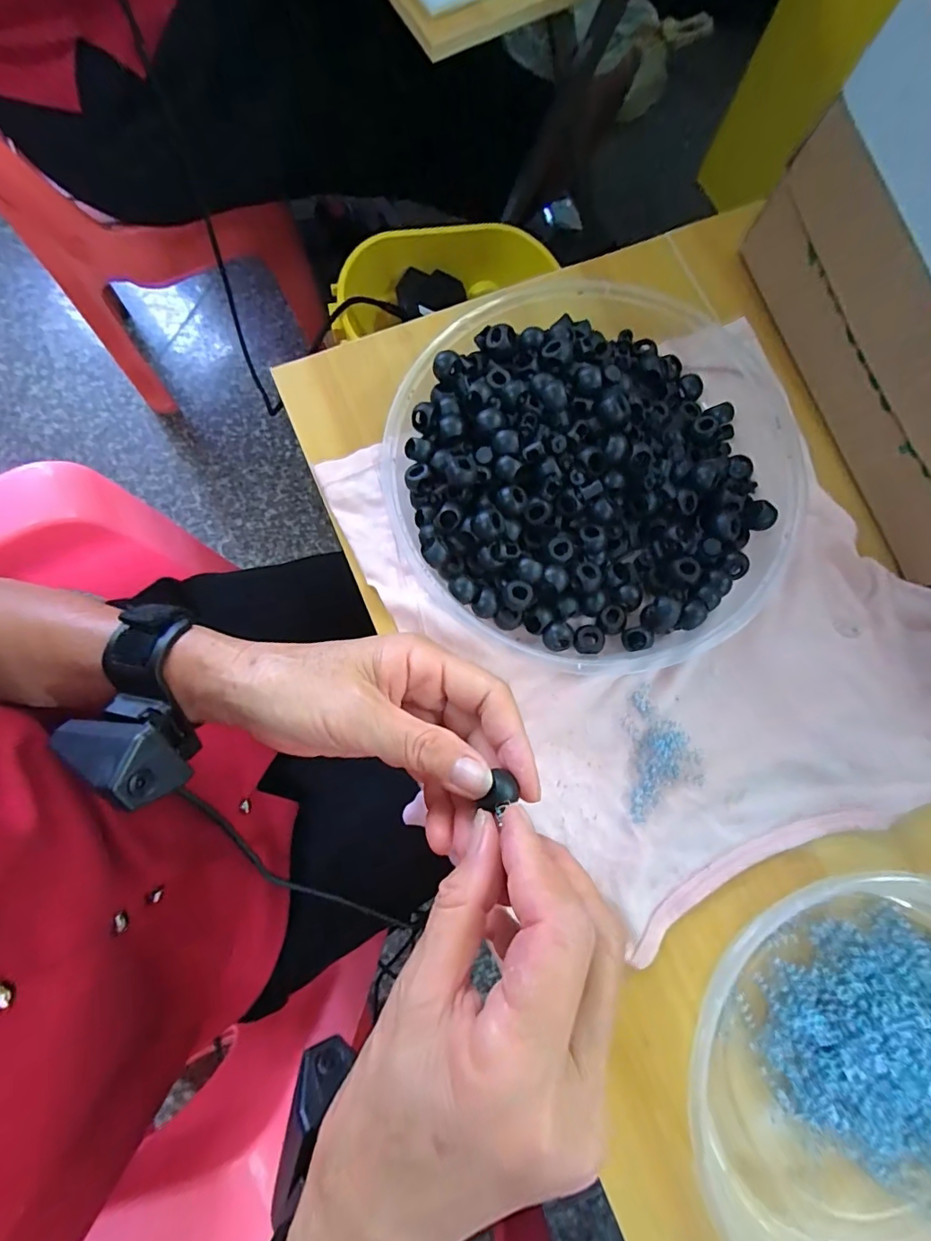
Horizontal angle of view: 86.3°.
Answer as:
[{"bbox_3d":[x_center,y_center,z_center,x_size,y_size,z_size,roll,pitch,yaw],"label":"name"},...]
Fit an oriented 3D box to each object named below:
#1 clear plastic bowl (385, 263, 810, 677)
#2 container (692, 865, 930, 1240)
[{"bbox_3d":[0.088,-0.097,0.296,0.265,0.046,0.225,-36,83,-8],"label":"clear plastic bowl"},{"bbox_3d":[0.214,0.228,0.241,0.214,0.037,0.195,-20,81,-6],"label":"container"}]

